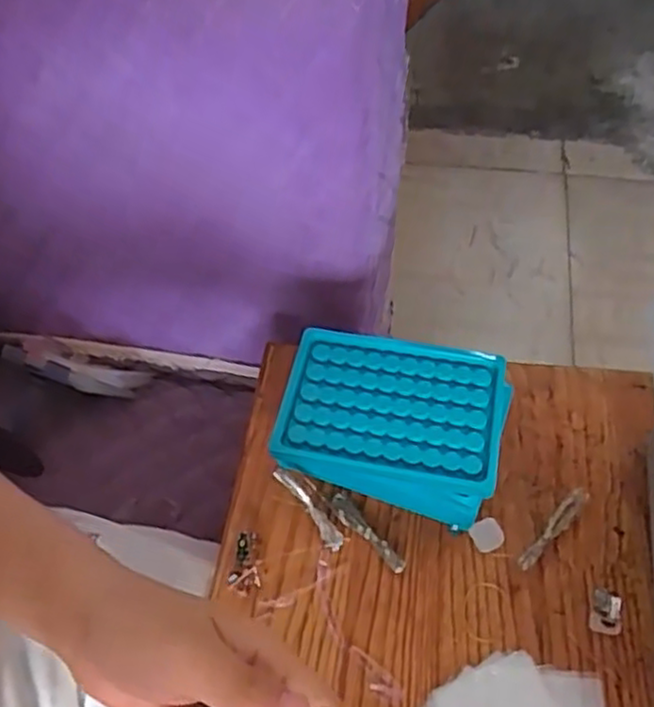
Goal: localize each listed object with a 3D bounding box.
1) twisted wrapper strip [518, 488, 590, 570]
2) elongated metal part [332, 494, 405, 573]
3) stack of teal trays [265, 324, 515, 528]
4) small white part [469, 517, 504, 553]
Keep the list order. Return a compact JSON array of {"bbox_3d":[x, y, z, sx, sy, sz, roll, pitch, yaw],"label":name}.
[{"bbox_3d":[0.139,0.106,0.429,0.010,0.009,0.064,37,65,24],"label":"twisted wrapper strip"},{"bbox_3d":[0.023,0.111,0.435,0.013,0.009,0.063,-36,62,-19],"label":"elongated metal part"},{"bbox_3d":[0.040,0.044,0.445,0.132,0.047,0.096,8,57,8],"label":"stack of teal trays"},{"bbox_3d":[0.099,0.112,0.435,0.019,0.006,0.018,-1,56,2],"label":"small white part"}]

